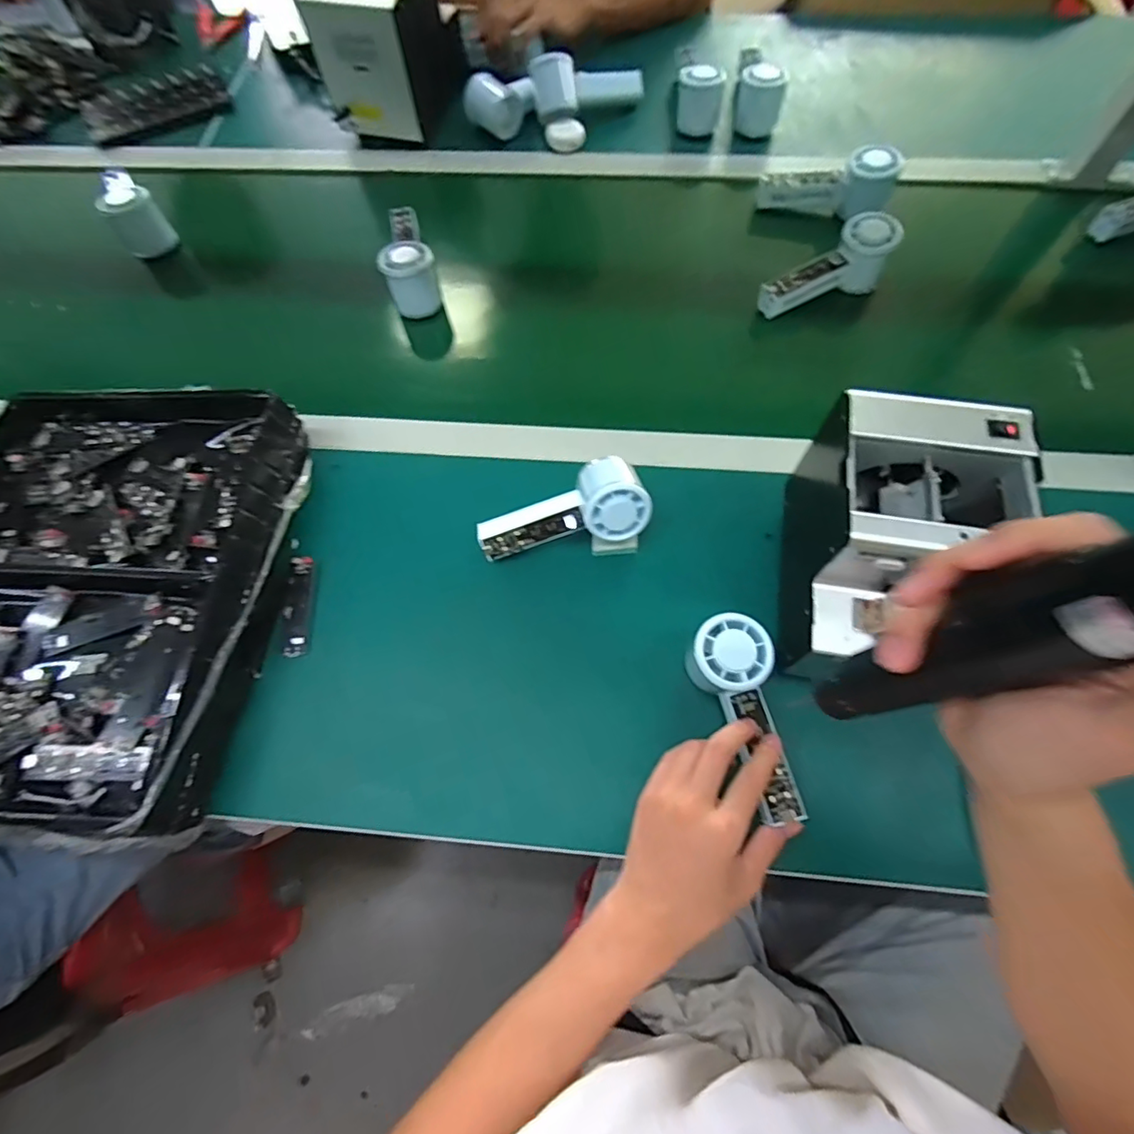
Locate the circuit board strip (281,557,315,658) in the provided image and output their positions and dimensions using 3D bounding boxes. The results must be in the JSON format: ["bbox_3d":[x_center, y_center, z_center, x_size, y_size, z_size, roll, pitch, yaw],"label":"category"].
[{"bbox_3d":[-0.244,0.035,0.503,0.021,0.011,0.092,-5,67,1],"label":"circuit board strip"}]

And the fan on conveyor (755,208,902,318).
[{"bbox_3d":[0.285,-0.324,0.607,0.146,0.064,0.052,-29,69,-9],"label":"fan on conveyor"}]

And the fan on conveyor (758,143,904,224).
[{"bbox_3d":[0.311,-0.449,0.671,0.147,0.067,0.054,3,67,18],"label":"fan on conveyor"}]

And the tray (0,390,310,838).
[{"bbox_3d":[-0.411,0.009,0.485,0.295,0.064,0.386,3,67,4],"label":"tray"}]

